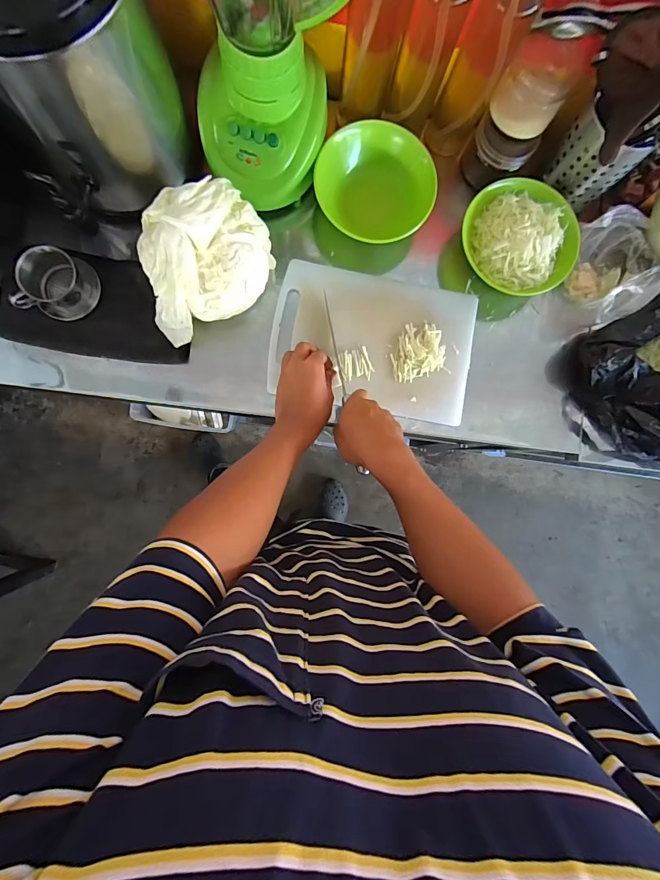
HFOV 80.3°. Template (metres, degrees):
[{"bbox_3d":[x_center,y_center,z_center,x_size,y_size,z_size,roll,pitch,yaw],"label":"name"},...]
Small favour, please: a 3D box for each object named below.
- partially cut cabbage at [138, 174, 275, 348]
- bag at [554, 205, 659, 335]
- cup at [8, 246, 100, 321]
[{"bbox_3d":[-0.172,-0.244,0.529,0.181,0.092,0.152,-25,91,-4],"label":"partially cut cabbage"},{"bbox_3d":[0.421,-0.248,0.579,0.115,0.096,0.147,1,89,-4],"label":"bag"},{"bbox_3d":[-0.377,-0.214,0.535,0.081,0.062,0.080,0,89,-4],"label":"cup"}]

